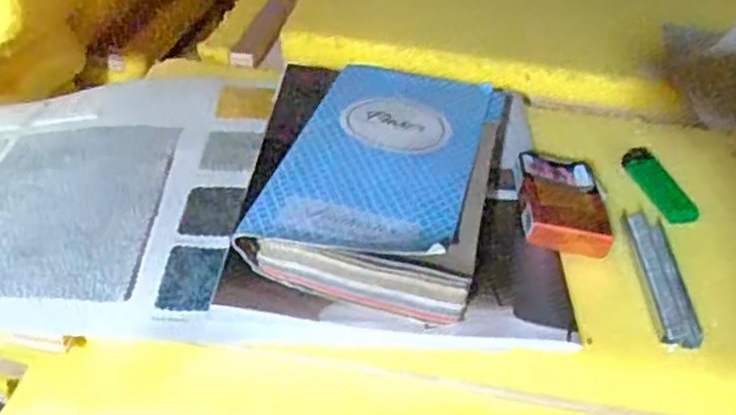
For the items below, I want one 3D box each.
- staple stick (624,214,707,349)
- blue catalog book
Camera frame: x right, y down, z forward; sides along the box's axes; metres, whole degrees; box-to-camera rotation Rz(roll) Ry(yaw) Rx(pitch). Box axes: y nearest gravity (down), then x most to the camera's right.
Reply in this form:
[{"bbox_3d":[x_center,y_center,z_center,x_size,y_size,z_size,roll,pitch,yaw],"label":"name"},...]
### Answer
[{"bbox_3d":[0.179,0.039,0.452,0.024,0.007,0.113,5,36,3],"label":"staple stick"},{"bbox_3d":[0.017,-0.025,0.495,0.131,0.038,0.238,11,37,10],"label":"blue catalog book"}]

